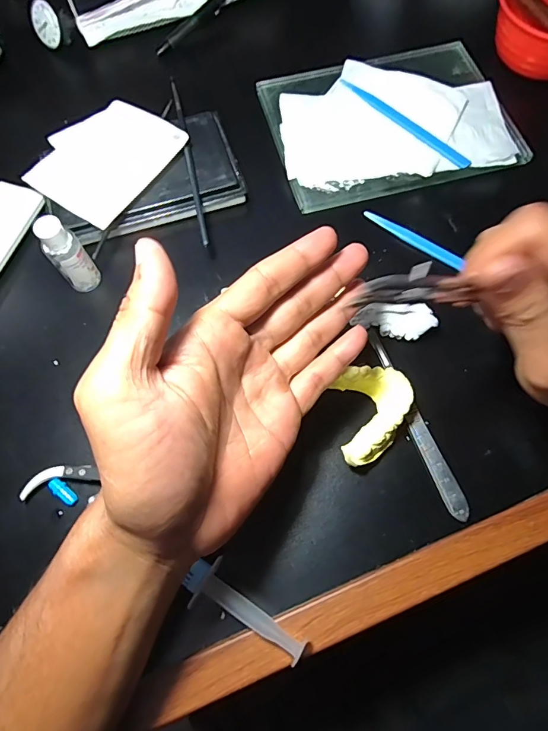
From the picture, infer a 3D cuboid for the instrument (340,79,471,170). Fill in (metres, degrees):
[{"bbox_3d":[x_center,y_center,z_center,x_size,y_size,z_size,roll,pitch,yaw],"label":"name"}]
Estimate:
[{"bbox_3d":[0.110,-0.207,0.358,0.010,0.004,0.133,-42,76,-10],"label":"instrument"}]

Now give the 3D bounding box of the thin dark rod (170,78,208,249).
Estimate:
[{"bbox_3d":[-0.068,-0.168,0.336,0.006,0.006,0.173,-13,73,-2],"label":"thin dark rod"}]

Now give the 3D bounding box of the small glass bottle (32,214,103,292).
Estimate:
[{"bbox_3d":[-0.141,-0.075,0.291,0.022,0.057,0.022,0,70,0],"label":"small glass bottle"}]

